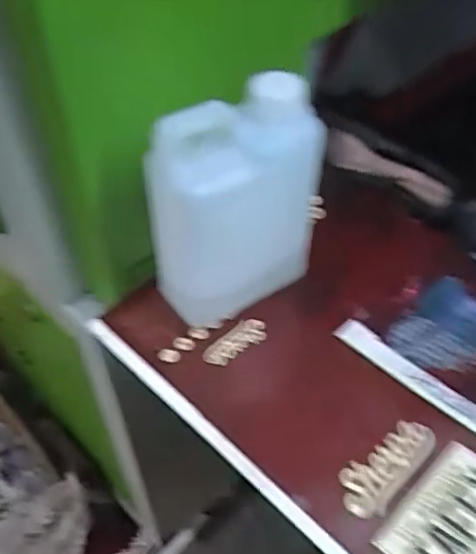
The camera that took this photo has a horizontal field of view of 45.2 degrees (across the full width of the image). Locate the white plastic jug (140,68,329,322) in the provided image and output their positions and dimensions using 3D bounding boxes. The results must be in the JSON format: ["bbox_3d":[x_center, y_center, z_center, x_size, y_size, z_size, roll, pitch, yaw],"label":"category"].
[{"bbox_3d":[0.000,-0.050,0.461,0.125,0.194,0.070,-26,52,-22],"label":"white plastic jug"}]

